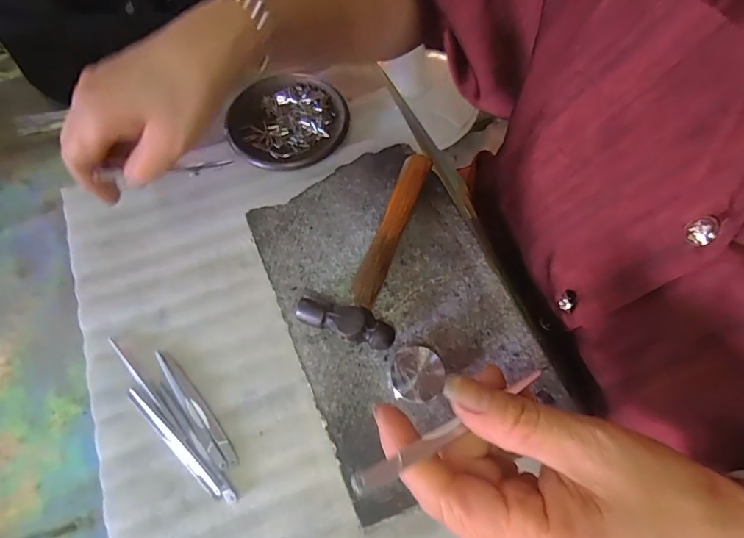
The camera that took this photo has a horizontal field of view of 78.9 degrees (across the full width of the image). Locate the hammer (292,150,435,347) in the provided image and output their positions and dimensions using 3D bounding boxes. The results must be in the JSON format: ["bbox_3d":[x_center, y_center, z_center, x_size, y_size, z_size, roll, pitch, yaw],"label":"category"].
[{"bbox_3d":[0.003,-0.022,0.320,0.063,0.022,0.152,16,67,9],"label":"hammer"}]

